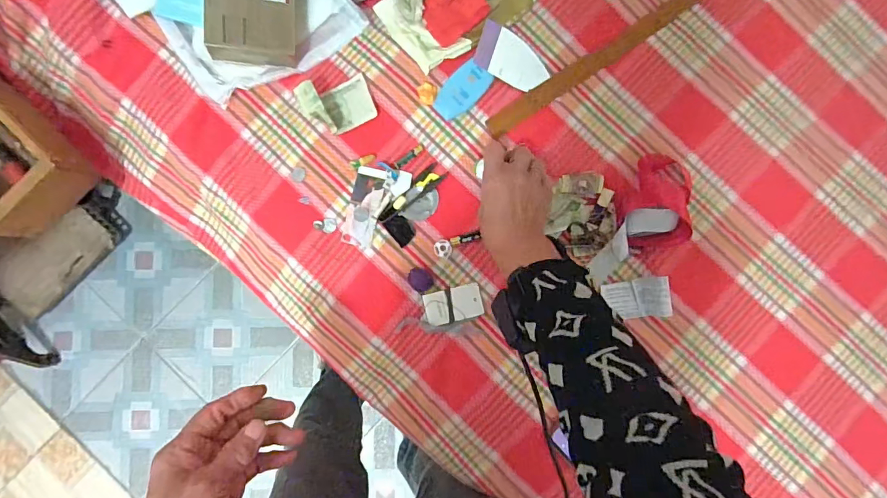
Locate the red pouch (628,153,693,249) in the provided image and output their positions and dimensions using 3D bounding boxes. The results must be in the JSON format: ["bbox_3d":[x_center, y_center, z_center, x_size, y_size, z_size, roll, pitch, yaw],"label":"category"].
[{"bbox_3d":[0.273,-0.060,0.556,0.067,0.043,0.123,9,87,-1],"label":"red pouch"}]

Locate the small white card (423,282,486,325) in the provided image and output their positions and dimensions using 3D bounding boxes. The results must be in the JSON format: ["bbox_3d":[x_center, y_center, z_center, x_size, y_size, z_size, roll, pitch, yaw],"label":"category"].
[{"bbox_3d":[0.013,0.070,0.562,0.071,0.006,0.042,-11,88,-5],"label":"small white card"}]

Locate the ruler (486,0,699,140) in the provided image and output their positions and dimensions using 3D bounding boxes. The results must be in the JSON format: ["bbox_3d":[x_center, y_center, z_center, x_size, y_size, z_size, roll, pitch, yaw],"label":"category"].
[{"bbox_3d":[0.196,-0.245,0.594,0.324,0.009,0.027,-34,98,-3],"label":"ruler"}]

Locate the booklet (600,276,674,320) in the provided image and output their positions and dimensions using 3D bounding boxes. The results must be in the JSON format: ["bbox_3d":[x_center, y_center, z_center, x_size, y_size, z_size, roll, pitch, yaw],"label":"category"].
[{"bbox_3d":[0.242,0.062,0.557,0.071,0.029,0.049,-6,87,-5],"label":"booklet"}]

